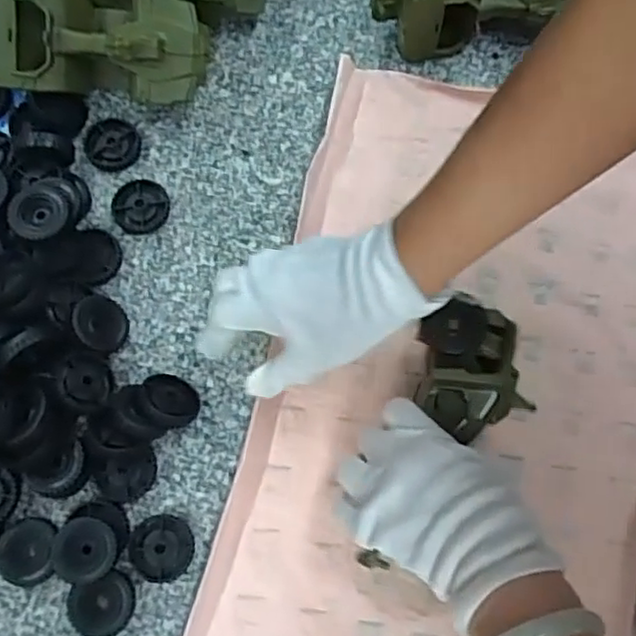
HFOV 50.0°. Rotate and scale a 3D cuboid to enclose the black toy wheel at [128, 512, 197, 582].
[{"bbox_3d":[-0.109,0.159,0.473,0.045,0.012,0.043,1,74,-2],"label":"black toy wheel"}]

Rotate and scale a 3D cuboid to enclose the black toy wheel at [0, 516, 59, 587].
[{"bbox_3d":[-0.198,0.159,0.467,0.039,0.019,0.043,11,74,1],"label":"black toy wheel"}]

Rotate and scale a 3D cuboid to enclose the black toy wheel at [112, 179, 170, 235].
[{"bbox_3d":[-0.142,-0.089,0.544,0.044,0.014,0.041,1,74,-2],"label":"black toy wheel"}]

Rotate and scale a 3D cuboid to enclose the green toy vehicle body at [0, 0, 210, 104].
[{"bbox_3d":[-0.176,-0.213,0.544,0.176,0.077,0.078,6,74,0],"label":"green toy vehicle body"}]

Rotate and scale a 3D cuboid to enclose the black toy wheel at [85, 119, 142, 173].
[{"bbox_3d":[-0.169,-0.144,0.558,0.045,0.013,0.046,1,74,-2],"label":"black toy wheel"}]

